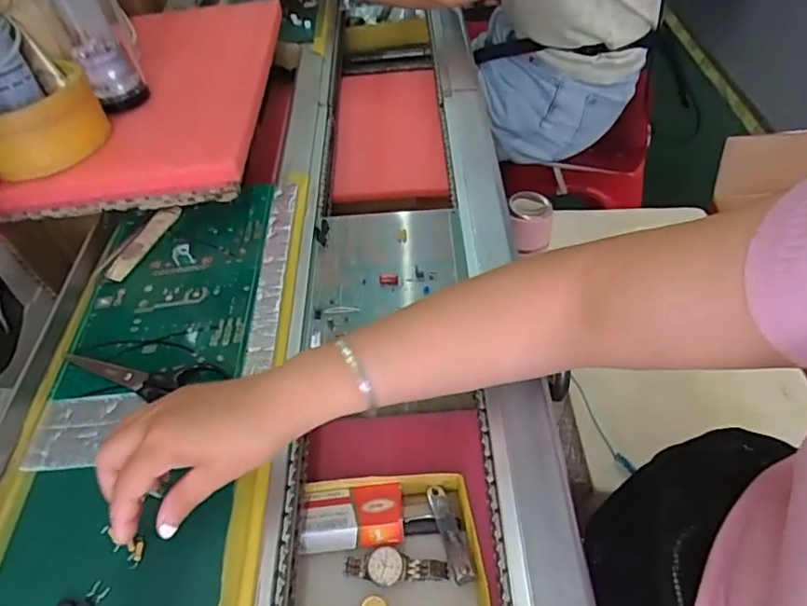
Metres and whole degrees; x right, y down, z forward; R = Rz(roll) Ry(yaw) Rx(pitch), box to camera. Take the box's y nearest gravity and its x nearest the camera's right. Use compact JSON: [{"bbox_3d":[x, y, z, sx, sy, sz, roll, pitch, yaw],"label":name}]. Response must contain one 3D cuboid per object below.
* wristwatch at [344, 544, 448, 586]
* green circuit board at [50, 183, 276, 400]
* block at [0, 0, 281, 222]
[{"bbox_3d":[-0.005,0.200,0.429,0.076,0.011,0.026,7,51,12],"label":"wristwatch"},{"bbox_3d":[-0.209,-0.021,0.521,0.154,0.007,0.232,-6,50,5],"label":"green circuit board"},{"bbox_3d":[-0.282,-0.239,0.655,0.240,0.046,0.361,-5,51,1],"label":"block"}]

